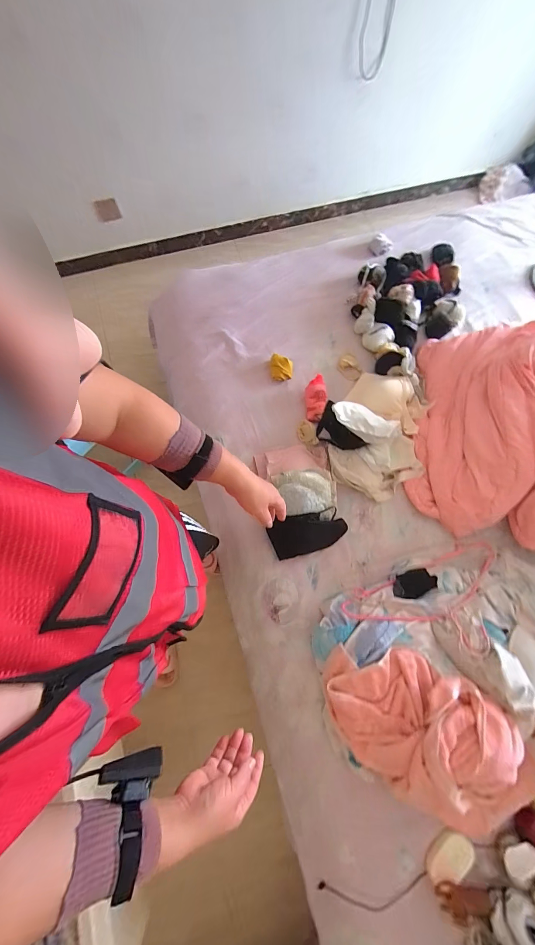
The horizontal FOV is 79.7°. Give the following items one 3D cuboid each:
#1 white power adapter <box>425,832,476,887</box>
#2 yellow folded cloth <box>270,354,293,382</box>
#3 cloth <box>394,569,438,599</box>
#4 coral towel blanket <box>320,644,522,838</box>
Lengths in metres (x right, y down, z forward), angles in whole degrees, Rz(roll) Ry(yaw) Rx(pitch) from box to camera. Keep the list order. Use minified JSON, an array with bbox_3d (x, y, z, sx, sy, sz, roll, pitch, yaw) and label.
[{"bbox_3d":[0.381,0.811,0.674,0.107,0.023,0.066,-37,55,-9],"label":"white power adapter"},{"bbox_3d":[0.044,-0.324,0.994,0.069,0.039,0.087,0,76,0],"label":"yellow folded cloth"},{"bbox_3d":[0.366,0.279,0.802,0.108,0.011,0.067,-19,44,-4],"label":"cloth"},{"bbox_3d":[0.304,0.513,0.653,0.365,0.147,0.265,36,77,10],"label":"coral towel blanket"}]

